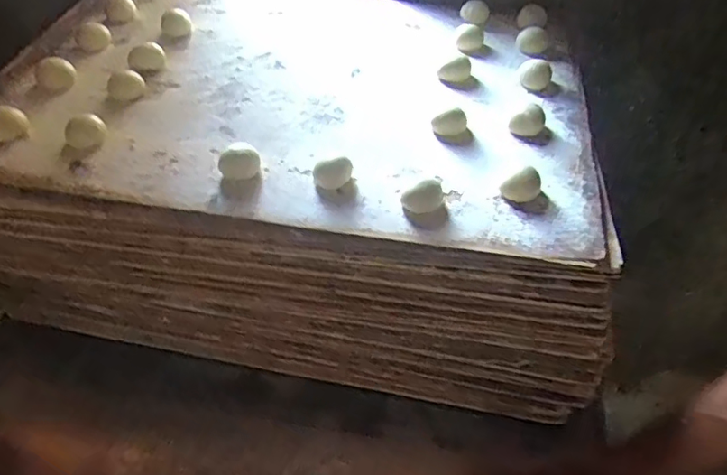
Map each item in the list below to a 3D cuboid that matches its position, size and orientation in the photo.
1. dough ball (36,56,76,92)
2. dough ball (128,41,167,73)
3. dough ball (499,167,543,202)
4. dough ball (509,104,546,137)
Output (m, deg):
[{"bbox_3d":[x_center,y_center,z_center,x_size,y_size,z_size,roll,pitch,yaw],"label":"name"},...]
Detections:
[{"bbox_3d":[-0.307,-0.162,0.559,0.034,0.022,0.035,1,44,-1],"label":"dough ball"},{"bbox_3d":[-0.223,-0.186,0.577,0.036,0.023,0.029,-14,47,-16],"label":"dough ball"},{"bbox_3d":[0.126,-0.040,0.437,0.032,0.019,0.018,-22,49,-22],"label":"dough ball"},{"bbox_3d":[0.148,-0.104,0.503,0.028,0.019,0.027,1,44,-1],"label":"dough ball"}]

